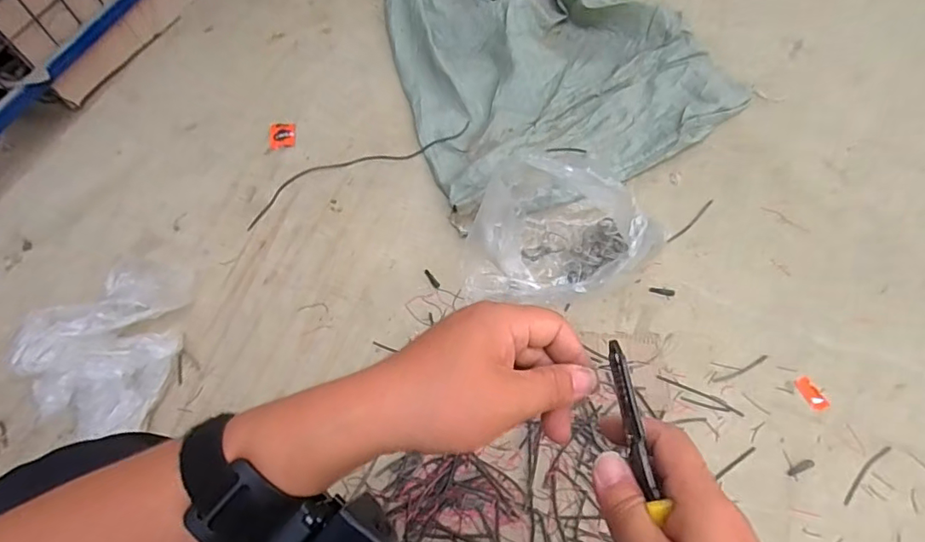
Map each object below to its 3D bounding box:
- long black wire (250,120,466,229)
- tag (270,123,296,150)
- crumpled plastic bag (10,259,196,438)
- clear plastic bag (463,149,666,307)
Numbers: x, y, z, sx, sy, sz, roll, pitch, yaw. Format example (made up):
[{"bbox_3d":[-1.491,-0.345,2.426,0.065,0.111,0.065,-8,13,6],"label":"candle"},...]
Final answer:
[{"bbox_3d":[-0.199,-0.203,1.001,0.453,0.006,0.074,-25,64,-9],"label":"long black wire"},{"bbox_3d":[-0.359,-0.270,1.042,0.047,0.009,0.060,-9,62,-1],"label":"tag"},{"bbox_3d":[-0.531,0.100,0.785,0.167,0.121,0.283,1,62,4],"label":"crumpled plastic bag"},{"bbox_3d":[0.151,-0.050,0.797,0.263,0.190,0.264,27,67,16],"label":"clear plastic bag"}]

